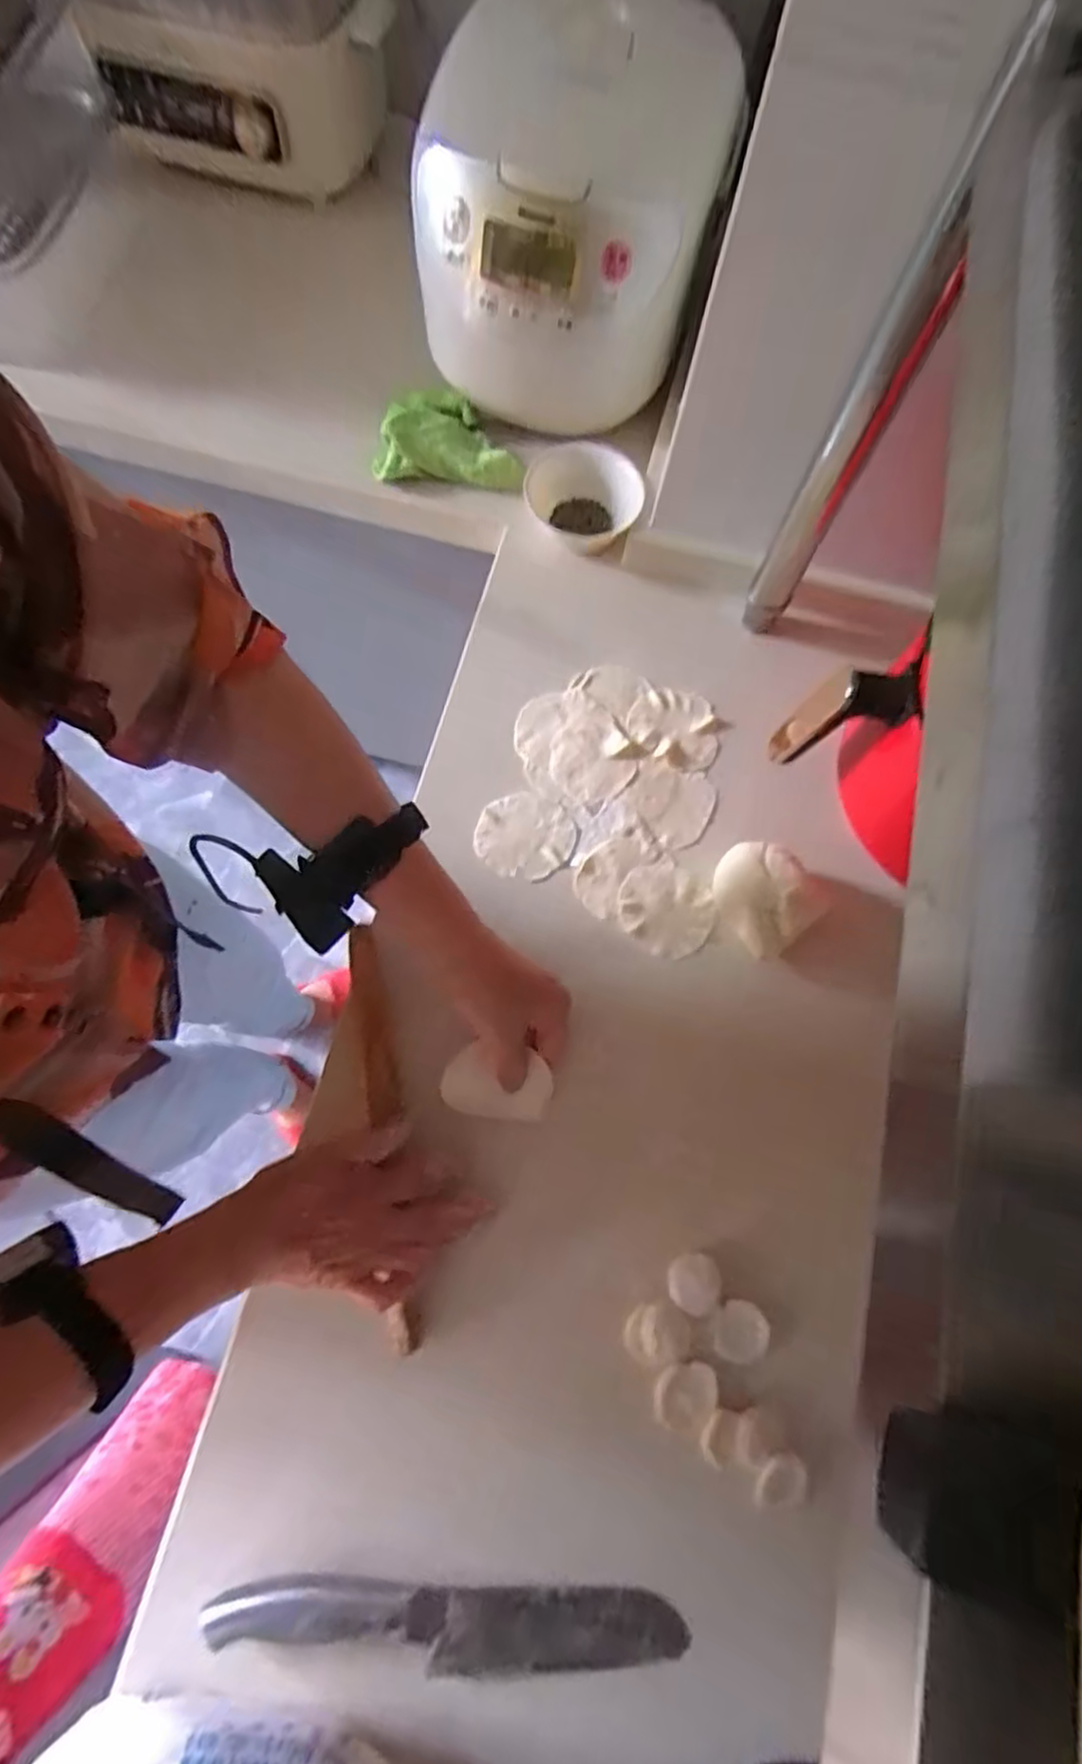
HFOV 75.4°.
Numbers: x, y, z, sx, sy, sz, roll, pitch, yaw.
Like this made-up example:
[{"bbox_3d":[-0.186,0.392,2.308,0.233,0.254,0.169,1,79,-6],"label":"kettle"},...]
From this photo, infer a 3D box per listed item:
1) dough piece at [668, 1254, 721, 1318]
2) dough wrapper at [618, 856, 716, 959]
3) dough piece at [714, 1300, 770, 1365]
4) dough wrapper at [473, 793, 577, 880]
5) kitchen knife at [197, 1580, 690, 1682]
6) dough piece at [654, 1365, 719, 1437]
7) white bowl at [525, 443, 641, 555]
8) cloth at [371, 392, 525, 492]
[{"bbox_3d":[0.111,0.292,0.511,0.037,0.025,0.036,1,73,-2],"label":"dough piece"},{"bbox_3d":[0.106,0.022,0.590,0.080,0.004,0.073,1,73,-2],"label":"dough wrapper"},{"bbox_3d":[0.143,0.323,0.503,0.041,0.018,0.037,15,73,2],"label":"dough piece"},{"bbox_3d":[-0.014,-0.039,0.605,0.080,0.010,0.077,0,72,0],"label":"dough wrapper"},{"bbox_3d":[-0.057,0.473,0.438,0.294,0.013,0.051,3,73,-1],"label":"kitchen knife"},{"bbox_3d":[0.100,0.354,0.481,0.041,0.012,0.040,1,73,-2],"label":"dough piece"},{"bbox_3d":[0.037,-0.373,0.690,0.115,0.054,0.096,15,74,2],"label":"white bowl"},{"bbox_3d":[-0.089,-0.447,0.709,0.145,0.028,0.091,8,73,0],"label":"cloth"}]

